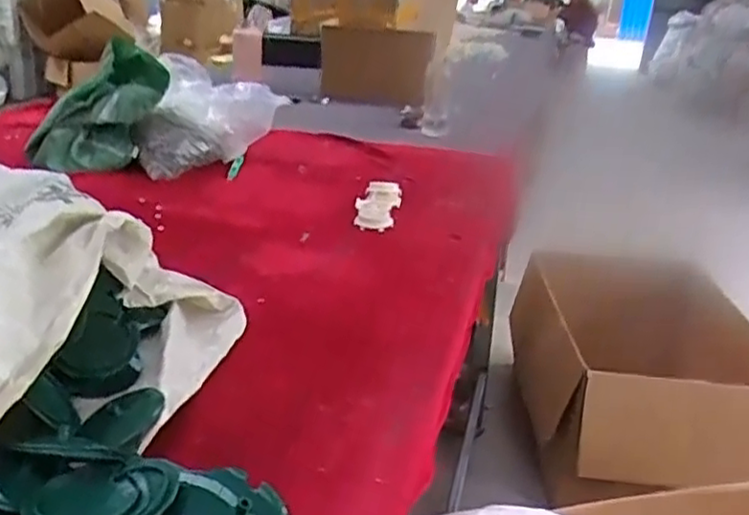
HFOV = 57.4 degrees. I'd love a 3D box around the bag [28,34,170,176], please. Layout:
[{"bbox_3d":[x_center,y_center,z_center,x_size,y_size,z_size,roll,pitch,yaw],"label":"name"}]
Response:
[{"bbox_3d":[-0.519,-0.270,1.287,0.254,0.221,0.166,-3,23,-17],"label":"bag"}]

